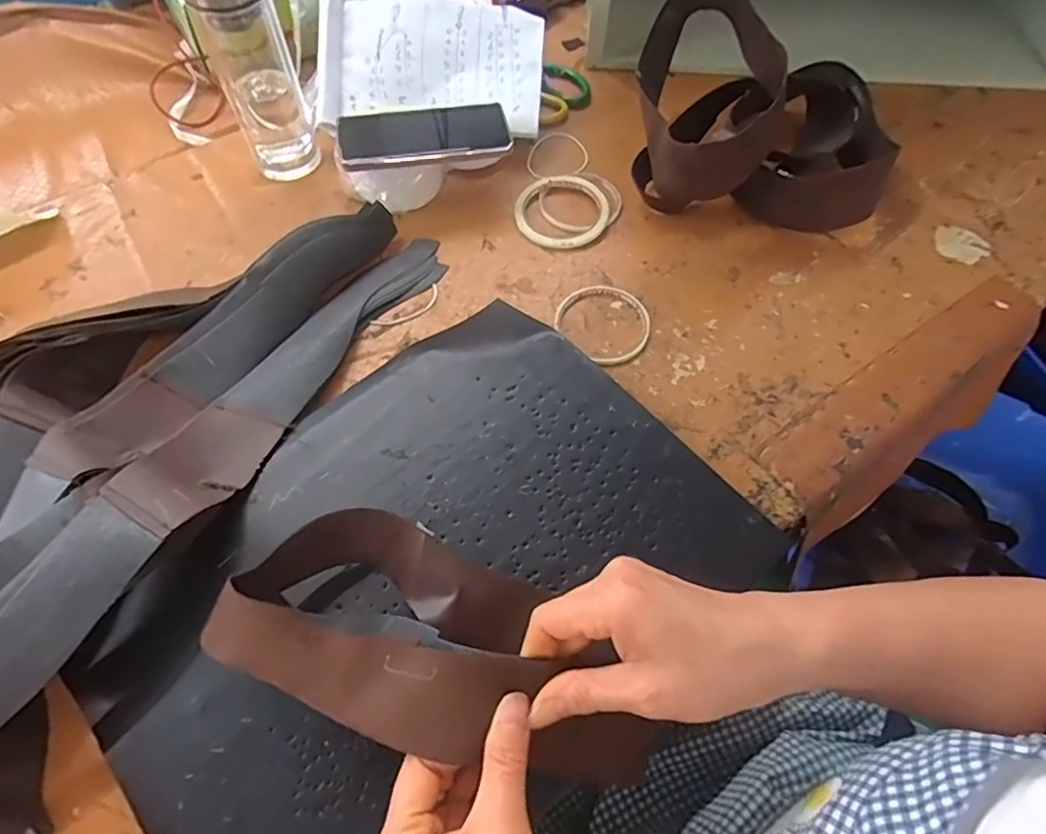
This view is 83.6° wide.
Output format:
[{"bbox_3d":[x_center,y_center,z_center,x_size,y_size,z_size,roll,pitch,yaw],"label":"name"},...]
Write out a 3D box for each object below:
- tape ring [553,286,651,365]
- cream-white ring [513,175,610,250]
[{"bbox_3d":[0.073,-0.084,0.527,0.086,0.006,0.085,0,61,0],"label":"tape ring"},{"bbox_3d":[0.040,-0.210,0.595,0.093,0.012,0.093,0,60,0],"label":"cream-white ring"}]

